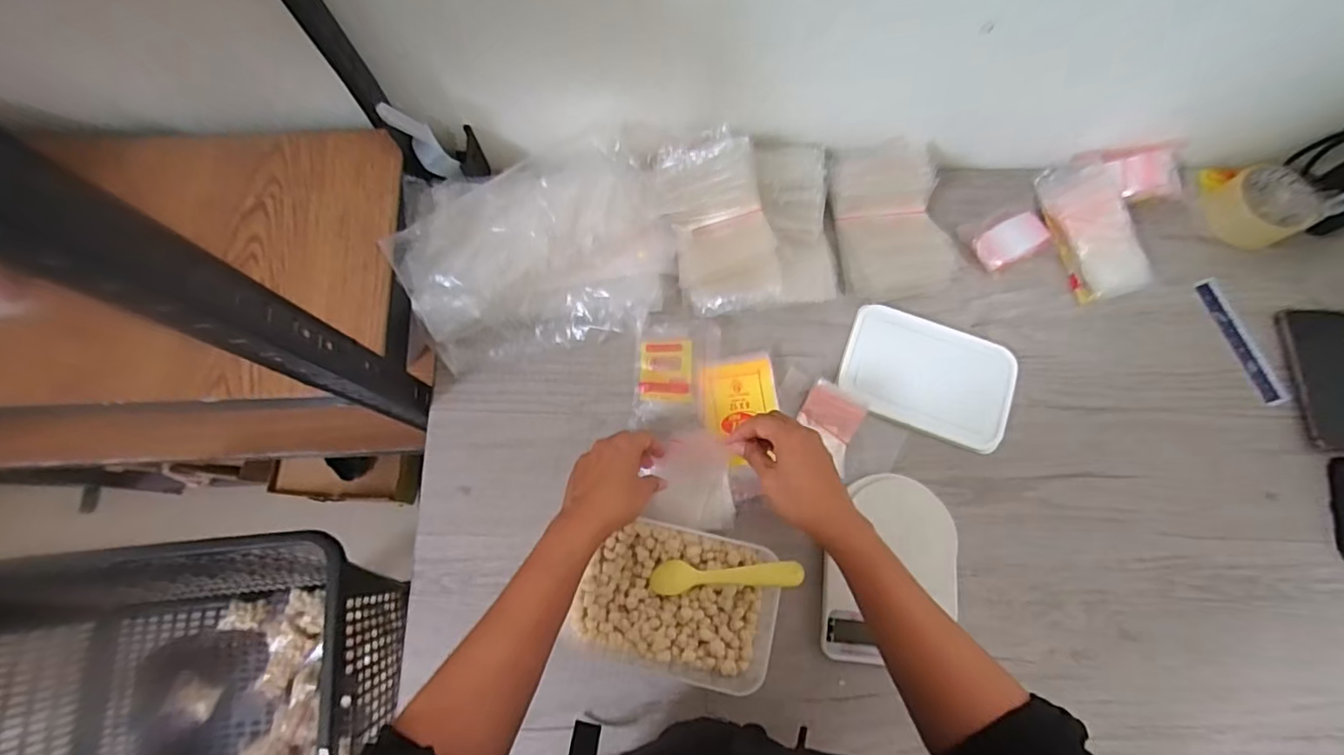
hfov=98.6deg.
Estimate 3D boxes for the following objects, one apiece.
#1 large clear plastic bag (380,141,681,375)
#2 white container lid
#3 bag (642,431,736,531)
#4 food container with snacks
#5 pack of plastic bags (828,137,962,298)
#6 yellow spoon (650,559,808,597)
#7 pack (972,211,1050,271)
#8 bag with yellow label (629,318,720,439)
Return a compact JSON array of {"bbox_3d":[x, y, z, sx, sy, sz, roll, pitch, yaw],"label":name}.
[{"bbox_3d":[-0.139,-0.133,0.633,0.287,0.101,0.186,-10,77,-1],"label":"large clear plastic bag"},{"bbox_3d":[0.286,-0.002,0.644,0.186,0.012,0.118,20,78,6],"label":"white container lid"},{"bbox_3d":[0.022,0.107,0.597,0.084,0.024,0.093,4,77,2],"label":"bag"},{"bbox_3d":[0.009,0.215,0.573,0.191,0.054,0.132,15,75,4],"label":"food container with snacks"},{"bbox_3d":[0.253,-0.183,0.672,0.122,0.040,0.184,-7,77,0],"label":"pack of plastic bags"},{"bbox_3d":[0.047,0.185,0.538,0.153,0.007,0.030,-13,75,28],"label":"yellow spoon"},{"bbox_3d":[0.398,-0.163,0.678,0.086,0.015,0.046,-30,78,-5],"label":"pack"},{"bbox_3d":[0.004,-0.003,0.637,0.084,0.012,0.128,6,77,3],"label":"bag with yellow label"}]

